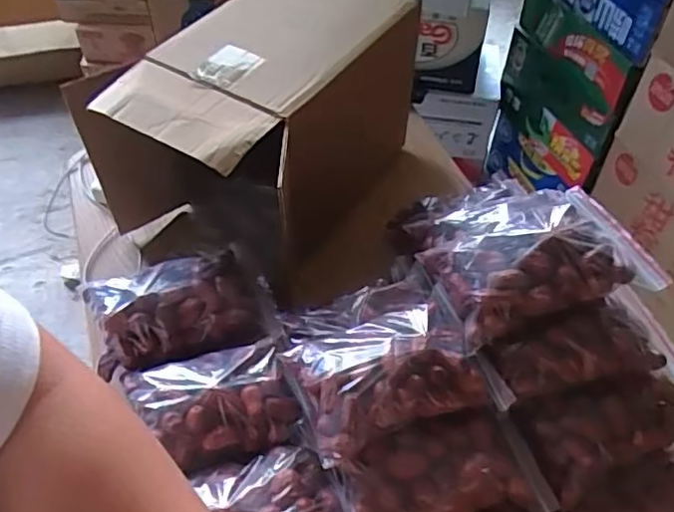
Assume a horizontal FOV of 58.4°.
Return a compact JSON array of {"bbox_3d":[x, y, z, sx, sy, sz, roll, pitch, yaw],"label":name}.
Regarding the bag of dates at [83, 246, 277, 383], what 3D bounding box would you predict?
[{"bbox_3d":[-0.152,0.054,0.597,0.172,0.045,0.122,-15,52,-14],"label":"bag of dates"}]

